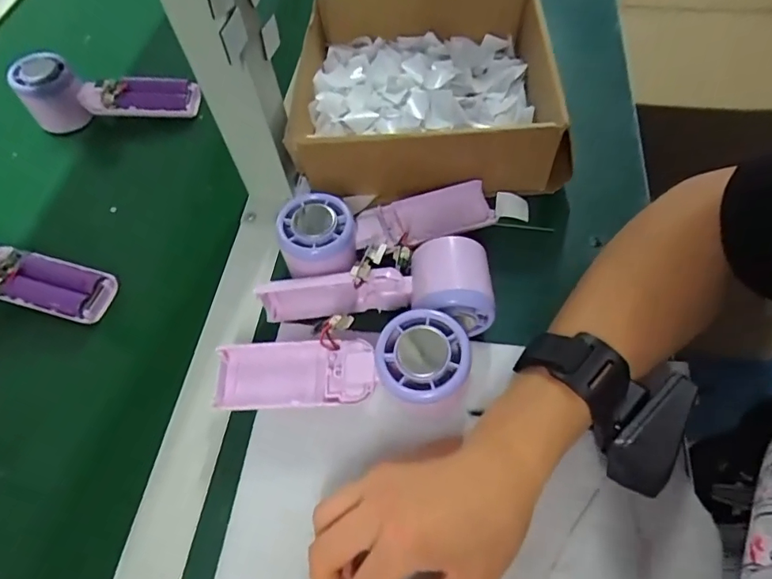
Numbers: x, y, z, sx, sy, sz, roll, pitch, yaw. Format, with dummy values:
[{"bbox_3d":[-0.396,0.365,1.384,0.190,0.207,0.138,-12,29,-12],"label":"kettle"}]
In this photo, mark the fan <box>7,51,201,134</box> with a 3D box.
[{"bbox_3d":[-0.268,-0.198,0.484,0.171,0.053,0.046,-4,59,5],"label":"fan"}]

